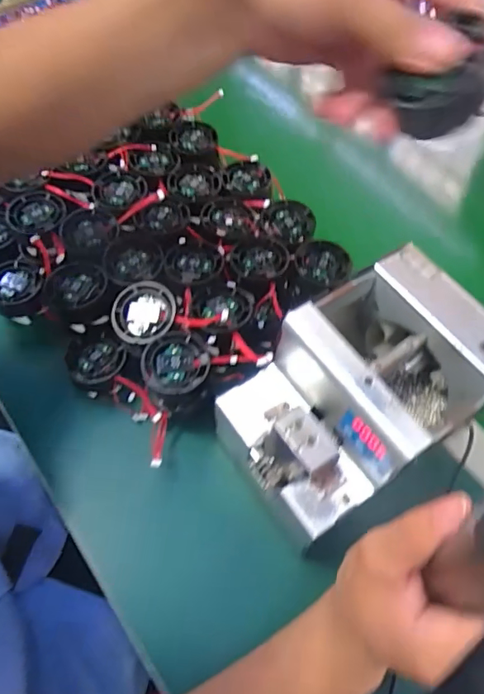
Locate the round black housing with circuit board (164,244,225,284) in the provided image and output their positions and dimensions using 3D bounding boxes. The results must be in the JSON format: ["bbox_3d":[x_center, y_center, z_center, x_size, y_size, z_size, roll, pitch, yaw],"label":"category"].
[{"bbox_3d":[-0.043,-0.077,0.449,0.053,0.009,0.049,2,58,-3],"label":"round black housing with circuit board"}]

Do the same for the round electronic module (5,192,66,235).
[{"bbox_3d":[-0.193,-0.125,0.469,0.052,0.009,0.049,2,58,-3],"label":"round electronic module"}]

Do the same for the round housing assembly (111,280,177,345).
[{"bbox_3d":[-0.082,-0.028,0.415,0.051,0.020,0.048,2,58,-3],"label":"round housing assembly"}]

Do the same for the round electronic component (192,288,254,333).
[{"bbox_3d":[-0.015,-0.031,0.425,0.051,0.013,0.047,-10,59,-10],"label":"round electronic component"}]

